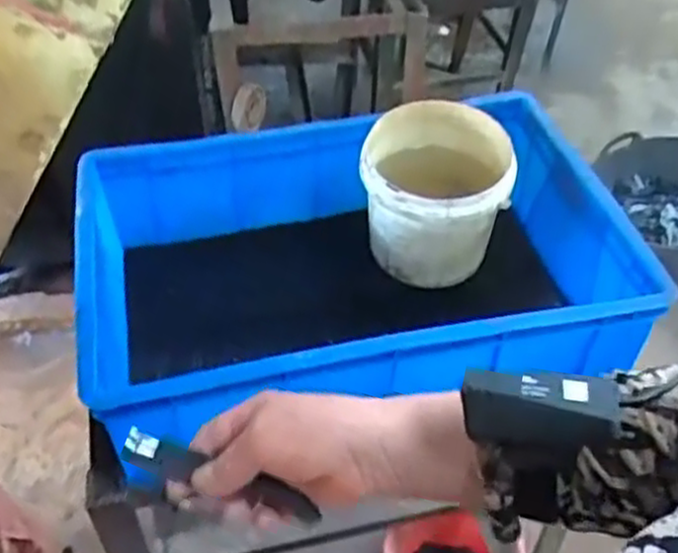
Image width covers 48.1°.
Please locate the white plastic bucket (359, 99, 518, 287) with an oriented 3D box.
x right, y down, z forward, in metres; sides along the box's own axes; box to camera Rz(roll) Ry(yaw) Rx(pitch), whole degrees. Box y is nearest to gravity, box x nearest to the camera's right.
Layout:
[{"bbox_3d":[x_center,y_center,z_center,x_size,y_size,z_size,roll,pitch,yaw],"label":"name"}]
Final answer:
[{"bbox_3d":[0.103,-0.086,0.850,0.156,0.163,0.153,2,45,-2],"label":"white plastic bucket"}]

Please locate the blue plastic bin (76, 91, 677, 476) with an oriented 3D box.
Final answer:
[{"bbox_3d":[0.014,-0.006,0.799,0.525,0.189,0.350,-8,46,-11],"label":"blue plastic bin"}]

